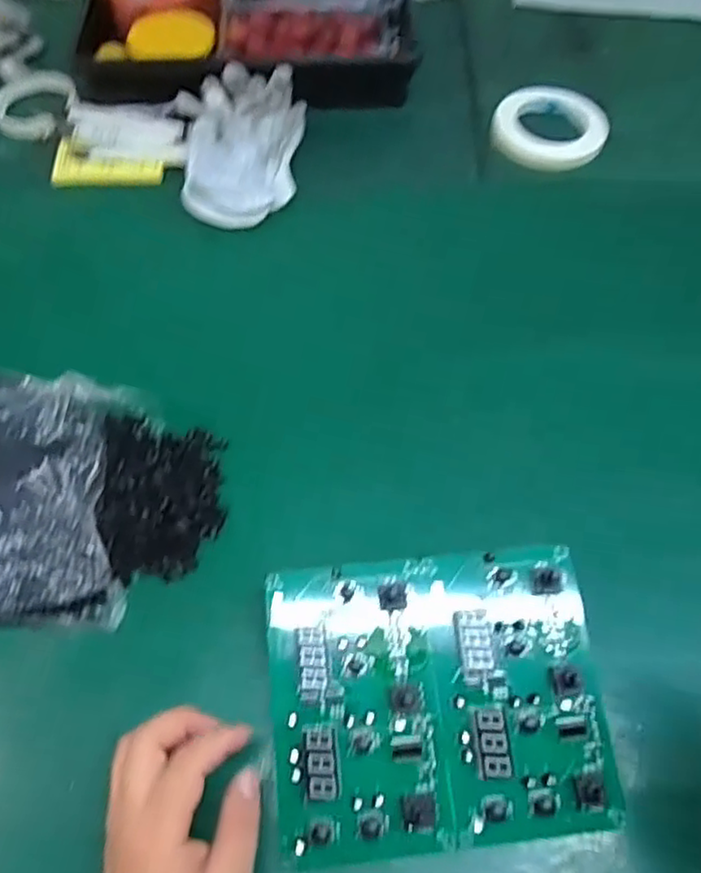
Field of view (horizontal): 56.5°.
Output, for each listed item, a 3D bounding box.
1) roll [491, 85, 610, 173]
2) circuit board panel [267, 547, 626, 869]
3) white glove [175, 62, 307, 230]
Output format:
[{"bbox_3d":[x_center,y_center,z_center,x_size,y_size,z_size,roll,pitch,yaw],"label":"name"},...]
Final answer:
[{"bbox_3d":[0.214,-0.330,0.700,0.117,0.031,0.103,17,61,8],"label":"roll"},{"bbox_3d":[0.053,0.156,0.395,0.197,0.016,0.162,-4,70,-4],"label":"circuit board panel"},{"bbox_3d":[-0.106,-0.291,0.649,0.128,0.041,0.187,-5,60,-5],"label":"white glove"}]

